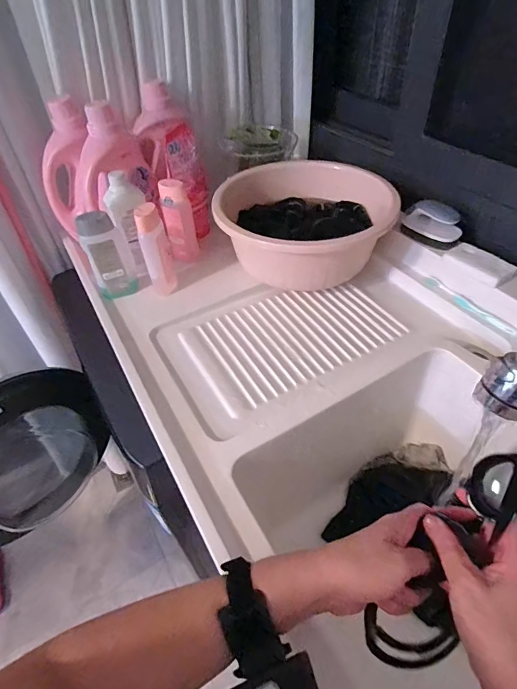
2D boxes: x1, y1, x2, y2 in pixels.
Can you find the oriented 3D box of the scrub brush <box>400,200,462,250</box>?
[{"bbox_3d":[0.323,-0.224,0.732,0.105,0.055,0.049,34,57,31],"label":"scrub brush"}]

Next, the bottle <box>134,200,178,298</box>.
[{"bbox_3d":[-0.181,-0.165,0.702,0.047,0.168,0.038,-15,47,-10],"label":"bottle"}]

